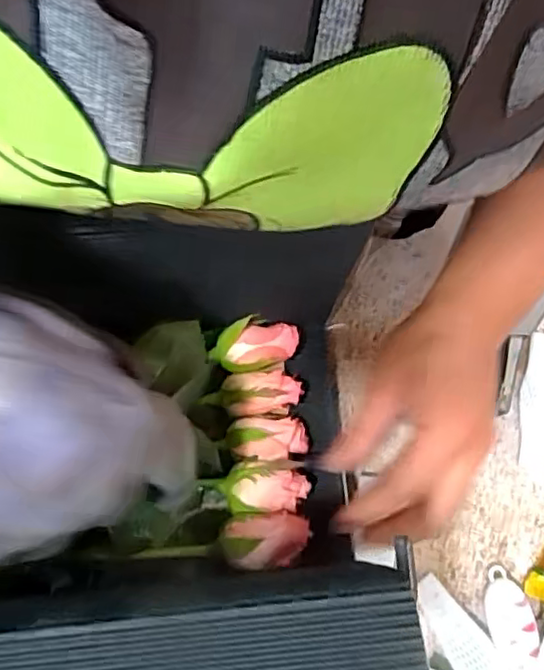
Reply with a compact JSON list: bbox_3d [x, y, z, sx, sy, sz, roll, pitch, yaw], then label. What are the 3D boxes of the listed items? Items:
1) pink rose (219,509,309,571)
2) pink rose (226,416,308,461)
[{"bbox_3d":[-0.004,0.112,0.342,0.047,0.023,0.030,-4,75,1],"label":"pink rose"},{"bbox_3d":[-0.003,0.061,0.369,0.046,0.027,0.024,0,75,2],"label":"pink rose"}]

